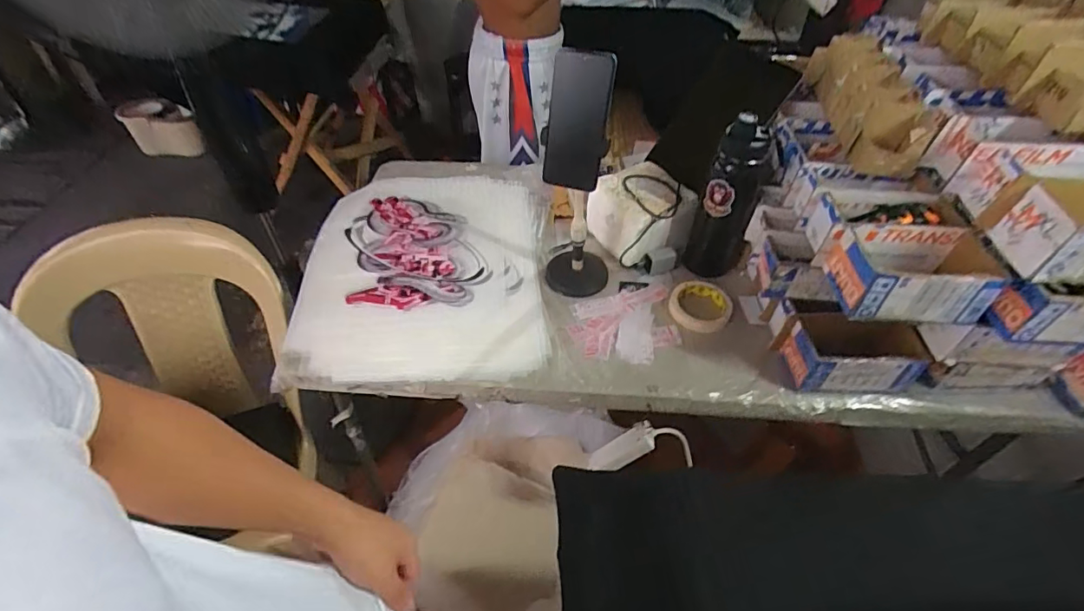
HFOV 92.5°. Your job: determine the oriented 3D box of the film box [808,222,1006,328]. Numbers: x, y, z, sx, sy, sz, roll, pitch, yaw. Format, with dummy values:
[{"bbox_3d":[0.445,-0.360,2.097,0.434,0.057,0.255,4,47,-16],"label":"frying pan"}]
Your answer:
[{"bbox_3d":[0.442,-0.037,0.627,0.172,0.073,0.098,2,45,0],"label":"film box"}]

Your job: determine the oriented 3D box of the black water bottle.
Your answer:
[{"bbox_3d":[0.304,-0.173,0.840,0.089,0.275,0.096,18,48,16],"label":"black water bottle"}]

